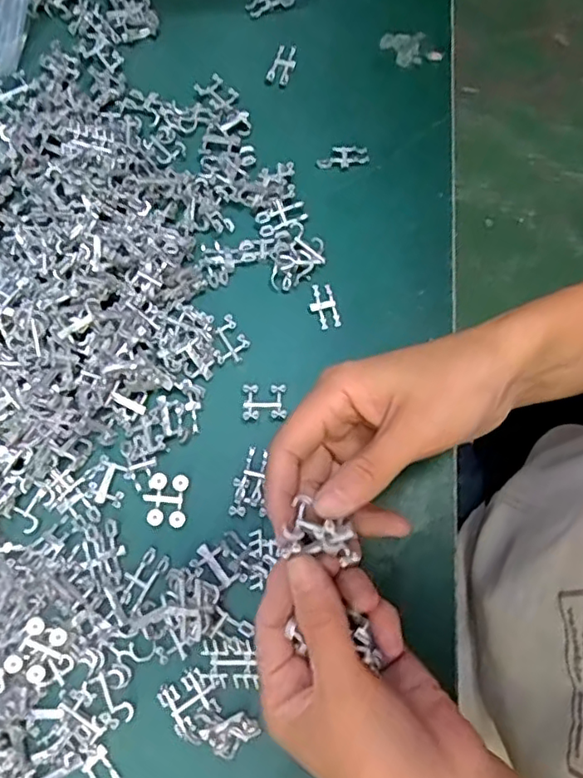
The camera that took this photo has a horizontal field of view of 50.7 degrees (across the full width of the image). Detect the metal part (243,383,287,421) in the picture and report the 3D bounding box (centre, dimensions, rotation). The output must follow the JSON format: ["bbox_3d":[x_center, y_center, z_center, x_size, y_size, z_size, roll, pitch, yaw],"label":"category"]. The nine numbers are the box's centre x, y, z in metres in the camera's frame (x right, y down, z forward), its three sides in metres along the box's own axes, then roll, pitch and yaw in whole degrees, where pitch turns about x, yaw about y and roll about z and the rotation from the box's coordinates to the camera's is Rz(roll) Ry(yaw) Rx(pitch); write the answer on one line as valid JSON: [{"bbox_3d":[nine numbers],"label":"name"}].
[{"bbox_3d":[-0.016,0.008,0.365,0.025,0.007,0.022,0,72,-3],"label":"metal part"}]

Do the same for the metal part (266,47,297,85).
[{"bbox_3d":[-0.006,-0.233,0.442,0.017,0.006,0.030,20,72,4],"label":"metal part"}]

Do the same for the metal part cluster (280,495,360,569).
[{"bbox_3d":[0.013,0.059,0.252,0.031,0.012,0.021,12,72,1],"label":"metal part cluster"}]

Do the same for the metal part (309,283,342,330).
[{"bbox_3d":[0.020,-0.052,0.386,0.017,0.004,0.029,-12,73,-6],"label":"metal part"}]

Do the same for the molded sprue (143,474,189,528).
[{"bbox_3d":[-0.070,0.062,0.344,0.023,0.009,0.028,2,72,-2],"label":"molded sprue"}]

